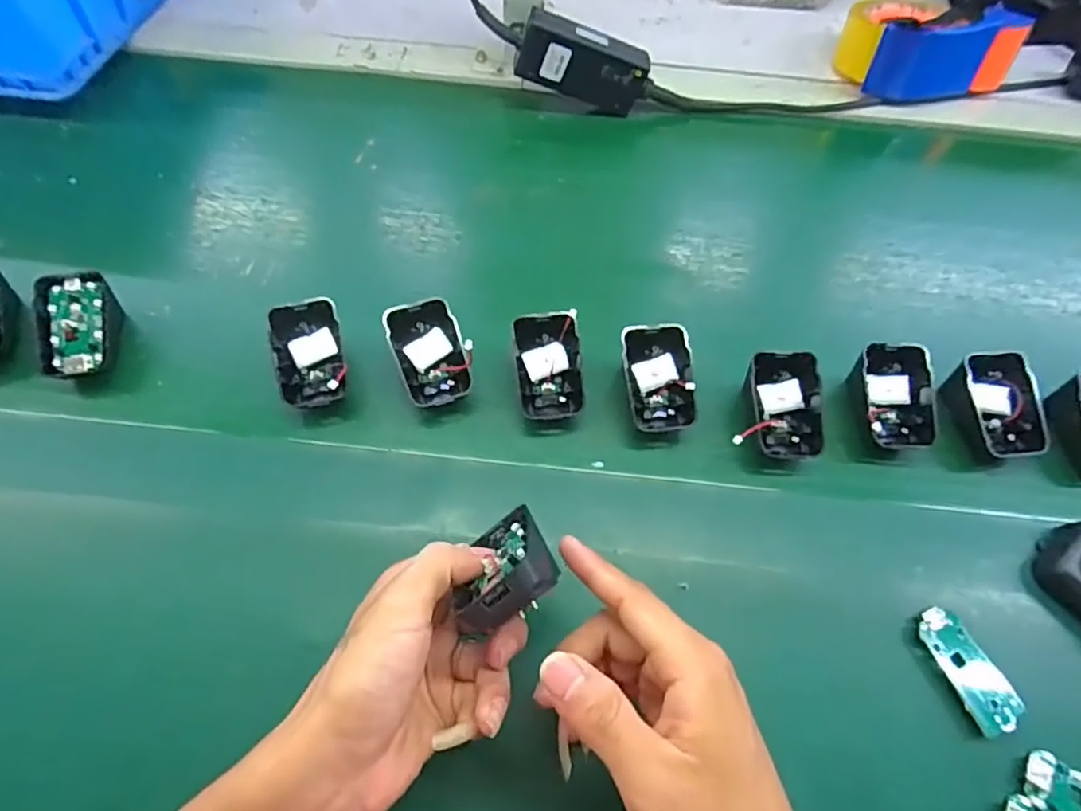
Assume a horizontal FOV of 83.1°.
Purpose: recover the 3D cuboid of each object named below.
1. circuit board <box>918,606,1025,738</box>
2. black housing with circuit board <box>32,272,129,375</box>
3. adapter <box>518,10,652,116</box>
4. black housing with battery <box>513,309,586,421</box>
[{"bbox_3d":[0.233,0.142,0.330,0.029,0.005,0.063,-20,62,-13],"label":"circuit board"},{"bbox_3d":[-0.313,-0.050,0.413,0.042,0.044,0.069,-6,60,-5],"label":"black housing with circuit board"},{"bbox_3d":[0.042,-0.305,0.550,0.122,0.053,0.025,13,59,-15],"label":"adapter"},{"bbox_3d":[0.005,-0.026,0.408,0.043,0.028,0.068,-6,92,1],"label":"black housing with battery"}]

